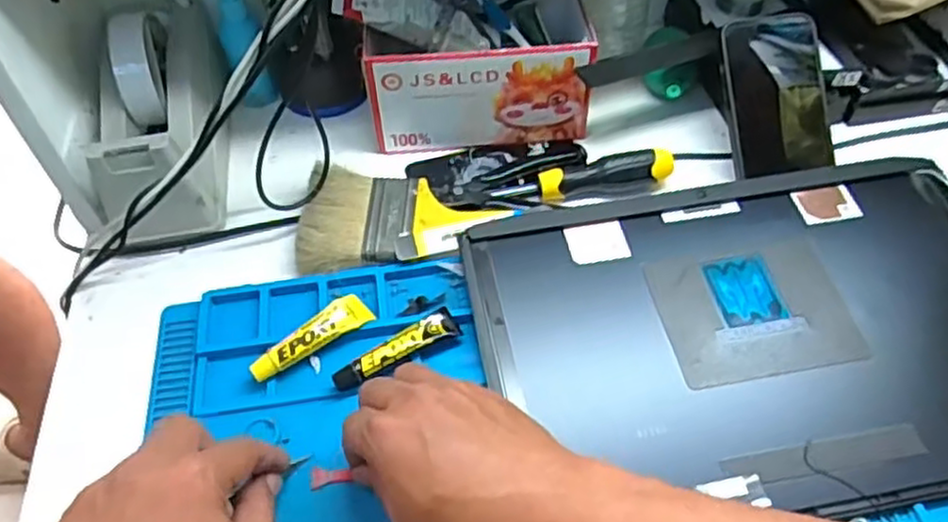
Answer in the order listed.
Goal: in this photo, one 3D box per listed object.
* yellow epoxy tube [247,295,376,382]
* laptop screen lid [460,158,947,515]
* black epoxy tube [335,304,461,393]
[{"bbox_3d":[-0.106,0.050,0.467,0.083,0.017,0.023,-31,57,-22],"label":"yellow epoxy tube"},{"bbox_3d":[0.190,0.040,0.458,0.356,0.012,0.241,-10,56,-7],"label":"laptop screen lid"},{"bbox_3d":[-0.049,0.058,0.459,0.086,0.015,0.021,-29,56,-21],"label":"black epoxy tube"}]

